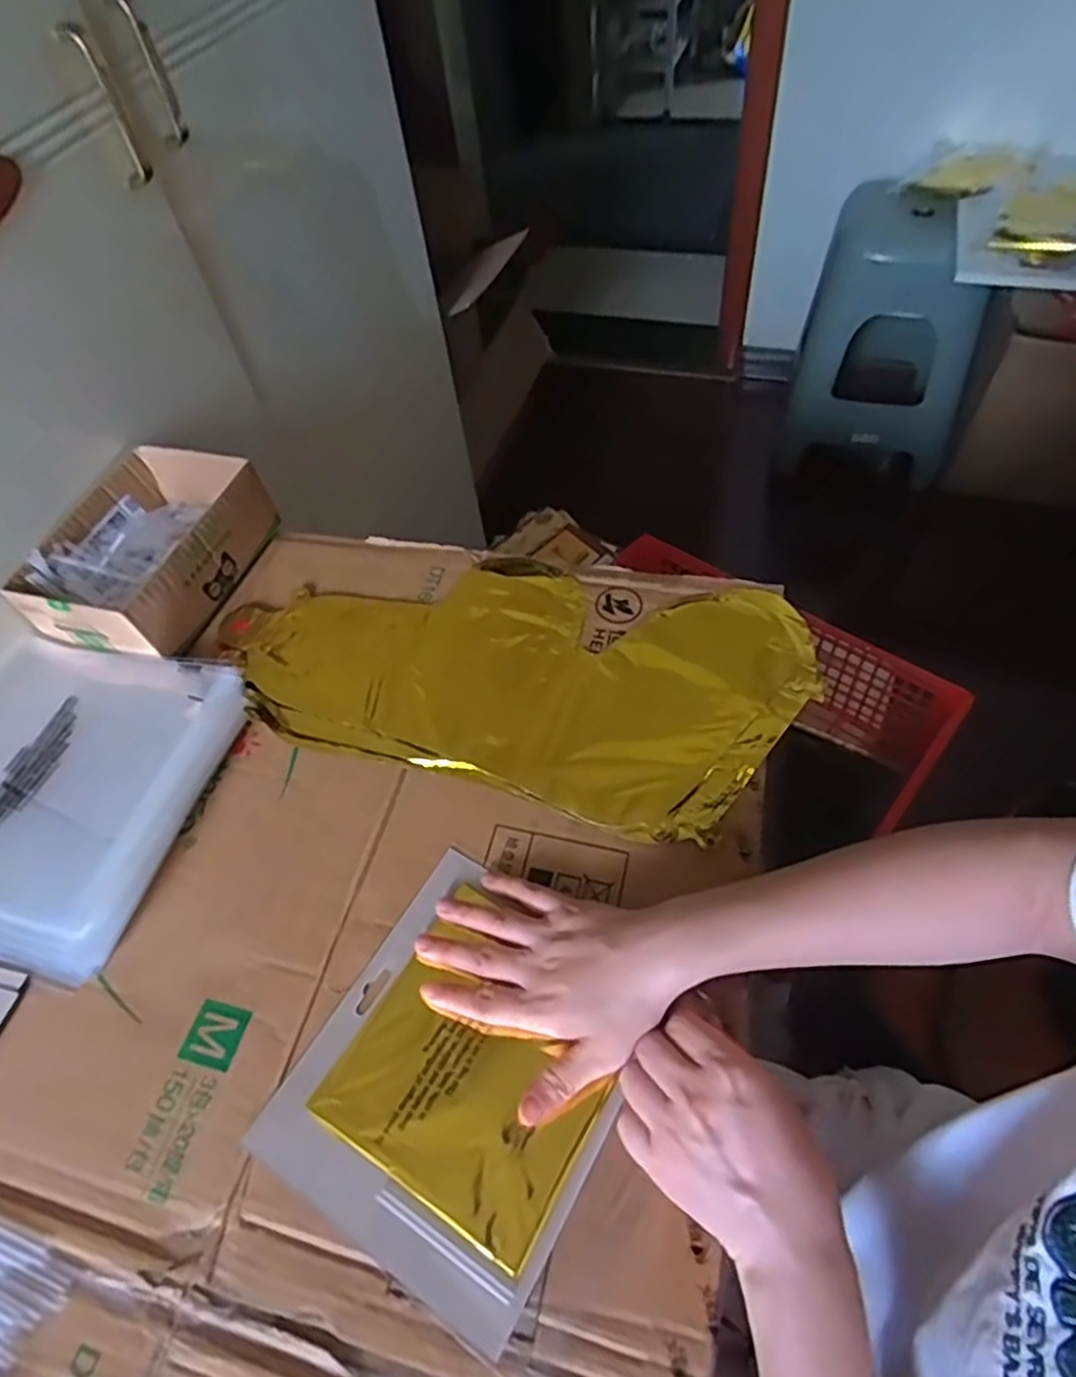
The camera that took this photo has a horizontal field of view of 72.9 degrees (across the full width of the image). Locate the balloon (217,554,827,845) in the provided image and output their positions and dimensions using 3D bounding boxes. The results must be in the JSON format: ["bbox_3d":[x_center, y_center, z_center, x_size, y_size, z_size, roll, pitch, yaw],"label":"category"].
[{"bbox_3d":[-0.026,-0.014,0.552,0.435,0.016,0.209,9,57,11],"label":"balloon"}]

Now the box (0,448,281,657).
[{"bbox_3d":[-0.327,-0.113,0.611,0.133,0.066,0.177,13,58,14],"label":"box"}]

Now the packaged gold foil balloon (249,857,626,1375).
[{"bbox_3d":[-0.040,0.209,0.404,0.162,0.009,0.184,25,61,20],"label":"packaged gold foil balloon"}]

